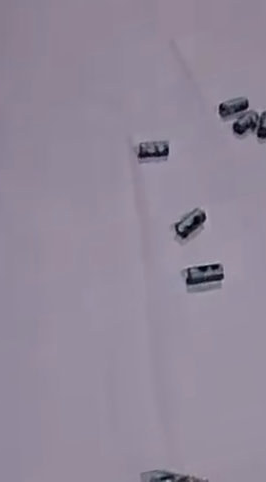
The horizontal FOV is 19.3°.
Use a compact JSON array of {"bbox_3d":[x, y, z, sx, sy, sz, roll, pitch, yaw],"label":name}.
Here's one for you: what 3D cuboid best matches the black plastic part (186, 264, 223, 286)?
[{"bbox_3d":[0.038,0.017,0.412,0.020,0.011,0.004,-9,46,-8],"label":"black plastic part"}]

